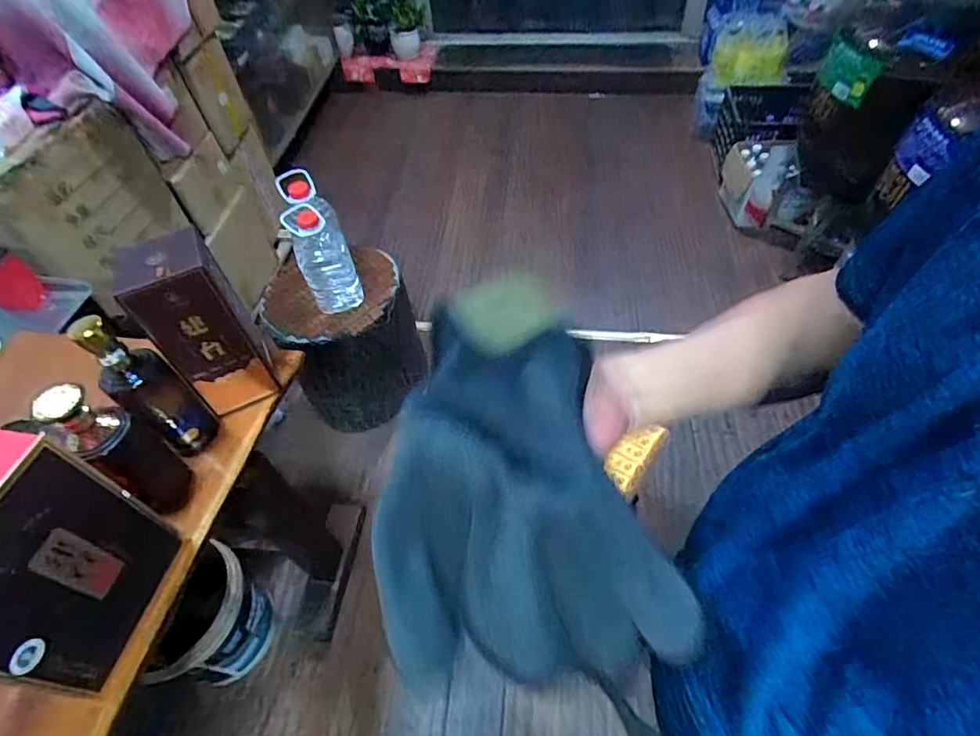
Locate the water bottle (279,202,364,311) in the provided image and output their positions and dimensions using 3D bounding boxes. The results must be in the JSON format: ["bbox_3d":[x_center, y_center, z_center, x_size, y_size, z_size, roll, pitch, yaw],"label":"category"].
[{"bbox_3d":[-0.406,-0.264,1.270,0.127,0.262,0.105,-21,53,-12],"label":"water bottle"}]

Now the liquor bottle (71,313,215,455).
[{"bbox_3d":[-0.472,0.031,0.715,0.063,0.238,0.078,32,60,25],"label":"liquor bottle"}]

